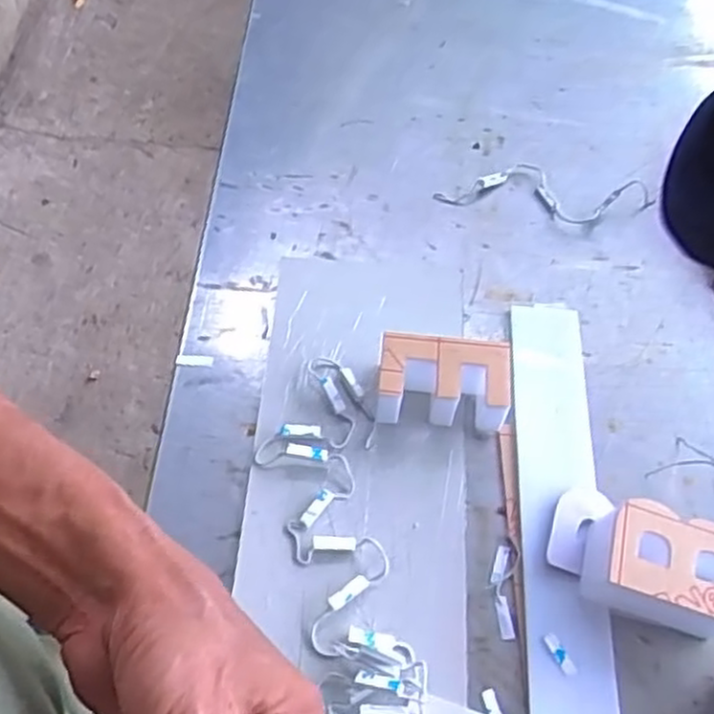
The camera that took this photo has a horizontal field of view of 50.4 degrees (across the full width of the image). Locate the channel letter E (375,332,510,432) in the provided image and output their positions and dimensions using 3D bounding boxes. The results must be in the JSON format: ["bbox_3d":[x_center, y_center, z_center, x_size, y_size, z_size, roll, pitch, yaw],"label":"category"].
[{"bbox_3d":[0.057,0.017,0.504,0.084,0.046,0.043,5,59,-1],"label":"channel letter E"}]

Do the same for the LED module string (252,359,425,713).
[{"bbox_3d":[-0.013,0.114,0.459,0.072,0.017,0.256,-7,59,-8],"label":"LED module string"}]

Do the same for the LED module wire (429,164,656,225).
[{"bbox_3d":[0.155,-0.136,0.628,0.171,0.014,0.048,11,59,3],"label":"LED module wire"}]

